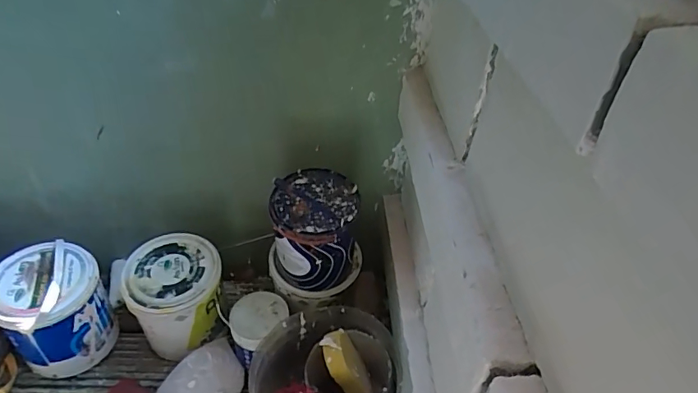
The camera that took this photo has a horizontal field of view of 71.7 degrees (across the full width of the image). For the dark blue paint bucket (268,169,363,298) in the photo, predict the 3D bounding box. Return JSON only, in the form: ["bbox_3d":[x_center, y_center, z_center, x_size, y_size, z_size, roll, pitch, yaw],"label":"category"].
[{"bbox_3d":[-0.055,0.082,0.874,0.169,0.221,0.141,-5,38,-13],"label":"dark blue paint bucket"}]

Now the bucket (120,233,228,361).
[{"bbox_3d":[-0.337,0.194,0.948,0.173,0.171,0.156,-5,38,-13],"label":"bucket"}]

